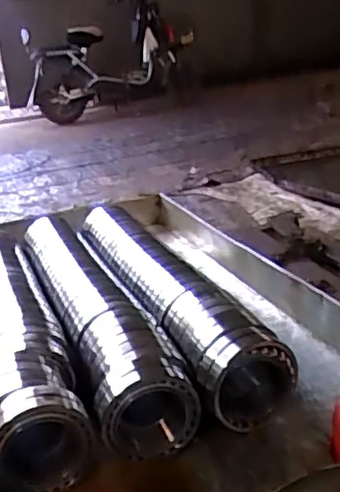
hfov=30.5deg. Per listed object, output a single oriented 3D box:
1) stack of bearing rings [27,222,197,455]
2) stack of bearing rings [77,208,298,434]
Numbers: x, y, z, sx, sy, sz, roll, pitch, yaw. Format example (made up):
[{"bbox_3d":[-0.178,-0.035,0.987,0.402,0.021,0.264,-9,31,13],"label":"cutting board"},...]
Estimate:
[{"bbox_3d":[-0.163,0.122,1.240,0.138,0.133,0.747,-13,22,-17],"label":"stack of bearing rings"},{"bbox_3d":[-0.015,0.093,1.270,0.148,0.148,0.745,-14,22,-18],"label":"stack of bearing rings"}]

